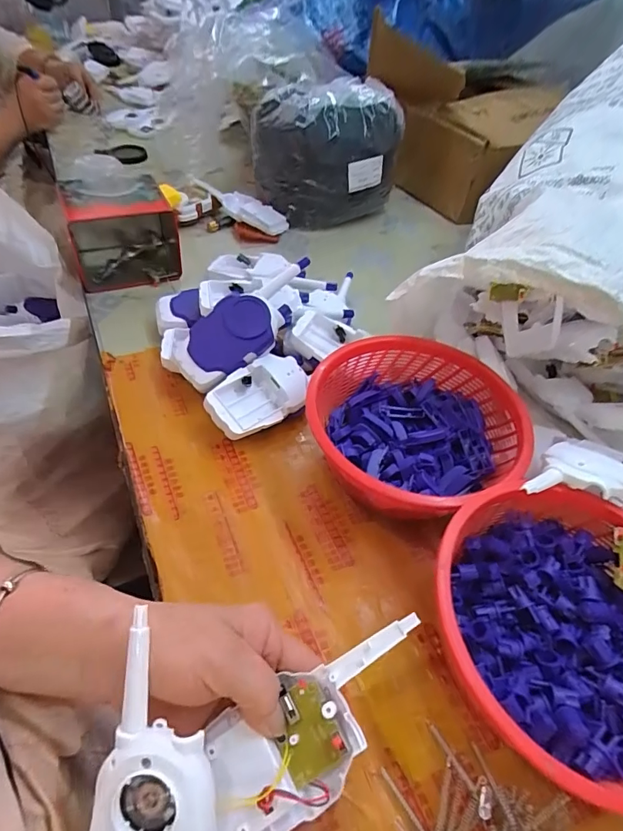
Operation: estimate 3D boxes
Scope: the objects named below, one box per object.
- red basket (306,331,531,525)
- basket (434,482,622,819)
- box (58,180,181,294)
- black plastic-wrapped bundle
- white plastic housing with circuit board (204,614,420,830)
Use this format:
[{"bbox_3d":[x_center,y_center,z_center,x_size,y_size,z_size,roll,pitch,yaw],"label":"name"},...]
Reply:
[{"bbox_3d":[0.088,0.019,0.402,0.170,0.082,0.176,3,47,-4],"label":"red basket"},{"bbox_3d":[0.166,0.144,0.300,0.176,0.079,0.177,-15,51,-19],"label":"basket"},{"bbox_3d":[-0.244,-0.242,0.587,0.135,0.102,0.138,-11,52,-15],"label":"box"},{"bbox_3d":[0.024,-0.407,0.711,0.215,0.179,0.139,-13,52,-16],"label":"black plastic-wrapped bundle"},{"bbox_3d":[0.001,0.164,0.248,0.142,0.018,0.066,-39,61,-18],"label":"white plastic housing with circuit board"}]

